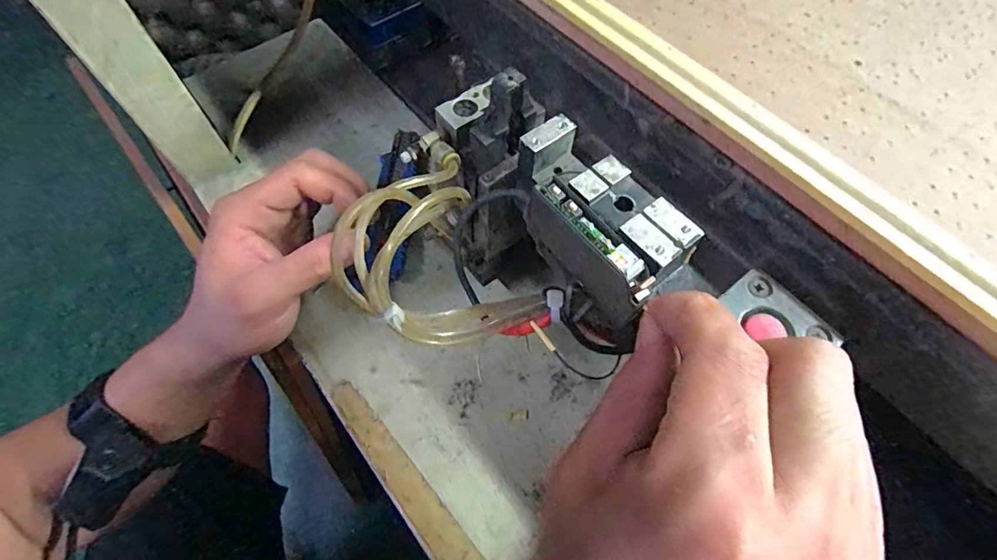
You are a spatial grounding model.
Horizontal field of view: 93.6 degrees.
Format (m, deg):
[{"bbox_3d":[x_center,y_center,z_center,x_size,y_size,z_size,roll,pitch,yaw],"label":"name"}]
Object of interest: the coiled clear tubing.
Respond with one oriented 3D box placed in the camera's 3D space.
[{"bbox_3d":[-0.027,-0.007,0.197,0.070,0.052,0.073,1,62,-1],"label":"coiled clear tubing"}]

